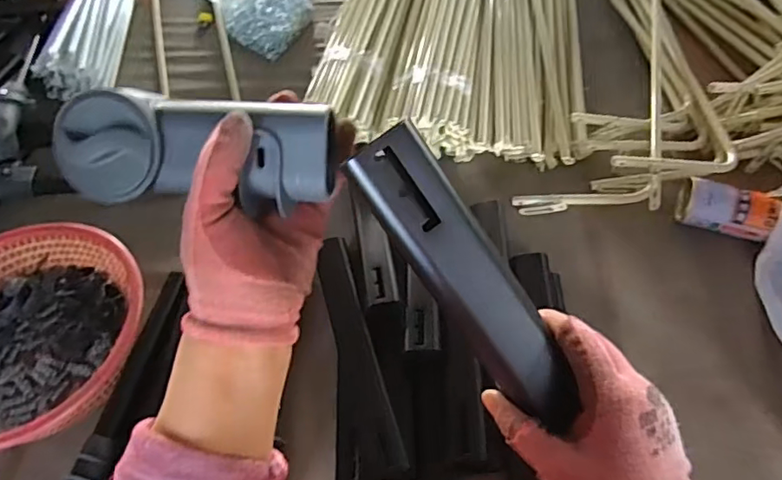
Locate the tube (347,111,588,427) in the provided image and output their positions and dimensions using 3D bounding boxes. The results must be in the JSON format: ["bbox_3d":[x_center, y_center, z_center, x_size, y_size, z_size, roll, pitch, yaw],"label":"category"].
[{"bbox_3d":[0.049,0.027,0.337,0.043,0.021,0.203,-39,102,-21],"label":"tube"}]

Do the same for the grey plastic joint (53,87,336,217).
[{"bbox_3d":[-0.112,-0.054,0.343,0.159,0.045,0.062,4,98,4],"label":"grey plastic joint"}]

